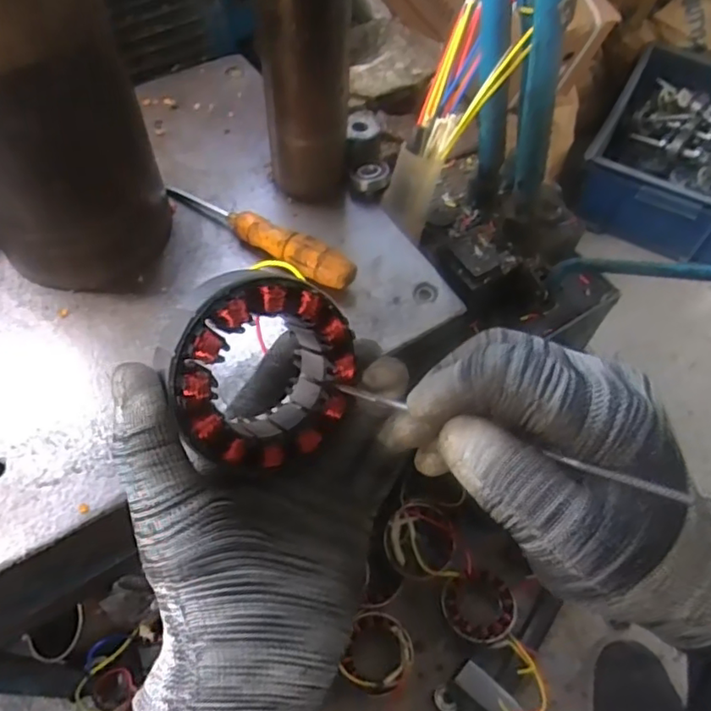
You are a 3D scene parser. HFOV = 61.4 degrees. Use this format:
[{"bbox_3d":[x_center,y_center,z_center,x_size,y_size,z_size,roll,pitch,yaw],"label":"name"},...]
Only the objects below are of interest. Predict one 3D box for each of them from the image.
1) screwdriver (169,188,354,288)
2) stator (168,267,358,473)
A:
[{"bbox_3d":[-0.078,-0.101,0.480,0.178,0.029,0.026,33,63,16],"label":"screwdriver"},{"bbox_3d":[-0.043,0.006,0.264,0.079,0.026,0.085,-10,107,-33],"label":"stator"}]

